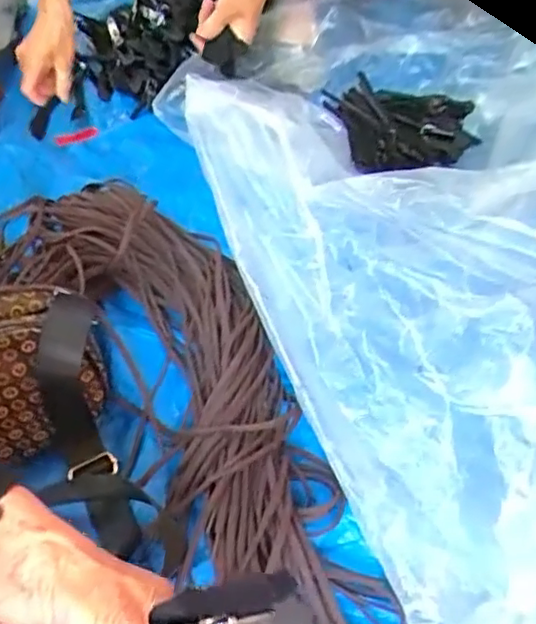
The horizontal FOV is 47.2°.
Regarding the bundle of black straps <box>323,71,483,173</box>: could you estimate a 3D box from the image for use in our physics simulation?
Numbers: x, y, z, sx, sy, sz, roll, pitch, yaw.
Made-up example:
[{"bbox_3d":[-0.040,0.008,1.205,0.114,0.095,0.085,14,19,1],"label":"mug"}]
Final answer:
[{"bbox_3d":[0.165,-0.238,0.775,0.193,0.078,0.108,10,52,7],"label":"bundle of black straps"}]

